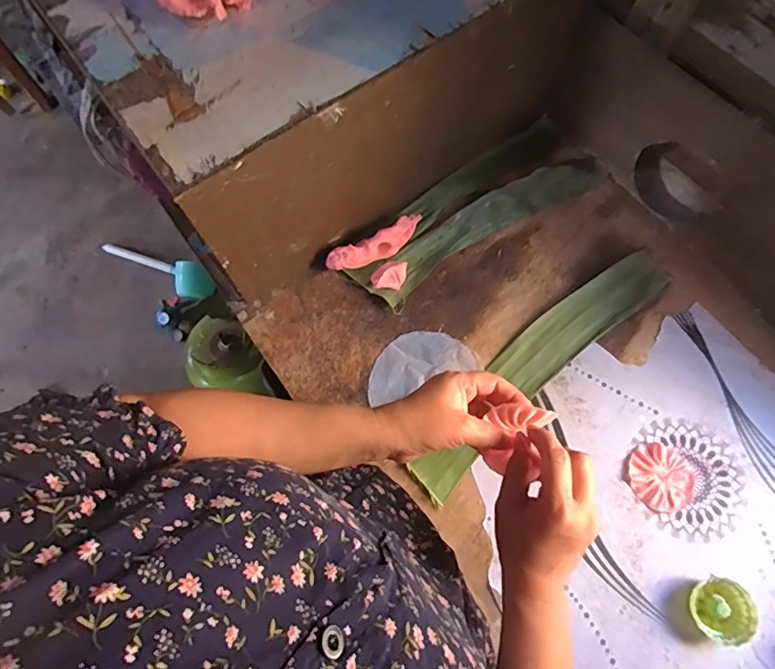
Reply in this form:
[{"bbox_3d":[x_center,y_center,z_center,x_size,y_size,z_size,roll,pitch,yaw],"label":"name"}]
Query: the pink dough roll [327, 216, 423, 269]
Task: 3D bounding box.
[{"bbox_3d":[-0.014,-0.119,0.659,0.137,0.039,0.032,-27,71,-9],"label":"pink dough roll"}]

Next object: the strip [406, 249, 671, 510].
[{"bbox_3d":[0.187,0.036,0.617,0.415,0.014,0.079,-41,75,-12],"label":"strip"}]

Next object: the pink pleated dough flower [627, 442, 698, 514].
[{"bbox_3d":[0.316,0.164,0.570,0.072,0.007,0.074,0,69,1],"label":"pink pleated dough flower"}]

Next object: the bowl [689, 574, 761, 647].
[{"bbox_3d":[0.346,0.286,0.513,0.062,0.023,0.062,0,69,1],"label":"bowl"}]

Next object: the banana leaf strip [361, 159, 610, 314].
[{"bbox_3d":[0.138,-0.154,0.688,0.372,0.016,0.069,-33,72,-10],"label":"banana leaf strip"}]

